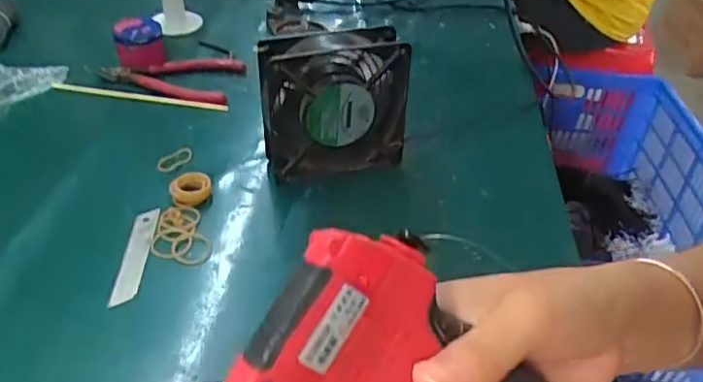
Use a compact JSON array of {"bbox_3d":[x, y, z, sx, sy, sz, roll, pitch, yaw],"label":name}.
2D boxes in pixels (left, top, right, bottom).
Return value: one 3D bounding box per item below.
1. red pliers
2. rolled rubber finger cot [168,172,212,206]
[{"bbox_3d":[-0.209,-0.130,0.670,0.158,0.016,0.093,7,38,6],"label":"red pliers"},{"bbox_3d":[-0.136,-0.002,0.513,0.033,0.016,0.029,-9,39,-13],"label":"rolled rubber finger cot"}]

